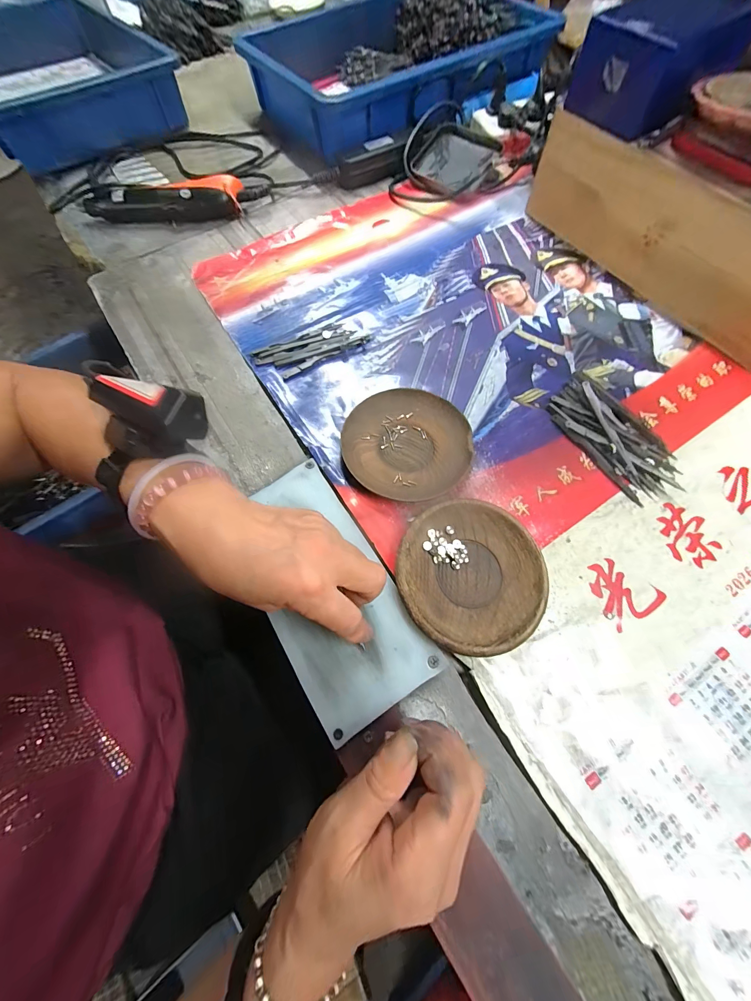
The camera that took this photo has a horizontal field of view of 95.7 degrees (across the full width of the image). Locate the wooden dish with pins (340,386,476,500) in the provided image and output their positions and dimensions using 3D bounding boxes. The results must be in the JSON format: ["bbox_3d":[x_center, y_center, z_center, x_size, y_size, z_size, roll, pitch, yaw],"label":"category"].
[{"bbox_3d":[0.030,-0.053,0.310,0.111,0.014,0.112,-1,68,1],"label":"wooden dish with pins"}]

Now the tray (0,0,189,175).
[{"bbox_3d":[-0.543,-0.737,0.584,0.319,0.077,0.479,-38,71,-16],"label":"tray"}]

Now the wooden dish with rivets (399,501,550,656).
[{"bbox_3d":[0.072,0.056,0.262,0.106,0.015,0.112,-1,68,1],"label":"wooden dish with rivets"}]

